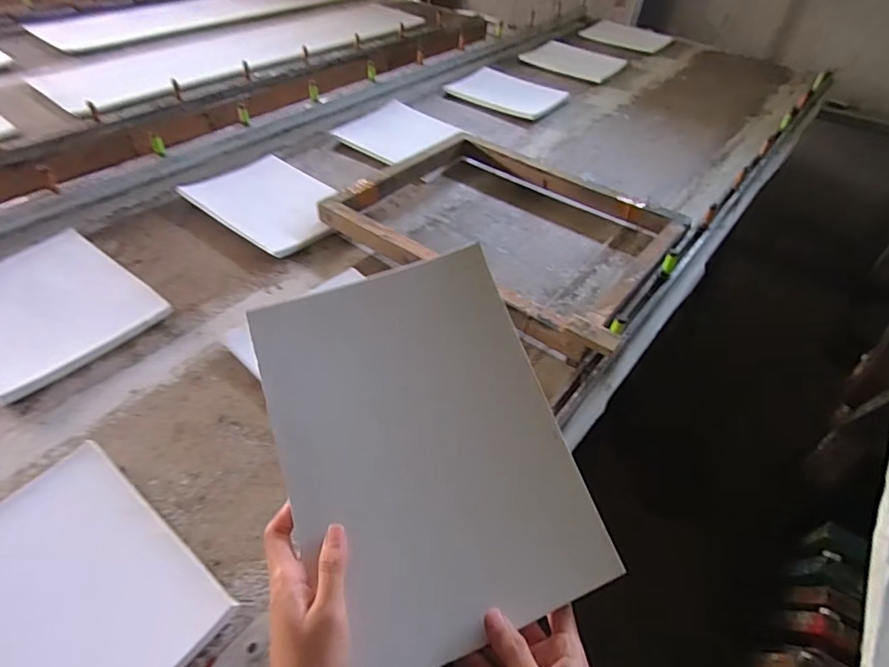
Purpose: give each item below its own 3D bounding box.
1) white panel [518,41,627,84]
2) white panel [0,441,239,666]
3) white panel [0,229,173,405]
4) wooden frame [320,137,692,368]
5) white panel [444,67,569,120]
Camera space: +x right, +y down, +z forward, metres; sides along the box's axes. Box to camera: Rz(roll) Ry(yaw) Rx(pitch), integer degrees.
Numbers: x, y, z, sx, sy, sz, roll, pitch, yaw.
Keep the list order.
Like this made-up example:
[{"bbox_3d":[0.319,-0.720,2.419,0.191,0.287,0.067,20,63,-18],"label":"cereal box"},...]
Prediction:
[{"bbox_3d":[0.391,-0.836,1.552,0.280,0.022,0.198,26,49,22],"label":"white panel"},{"bbox_3d":[-0.351,0.238,0.437,0.258,0.013,0.219,31,51,25],"label":"white panel"},{"bbox_3d":[-0.555,-0.039,0.705,0.283,0.020,0.214,30,50,24],"label":"white panel"},{"bbox_3d":[0.108,-0.187,0.862,0.517,0.057,0.400,29,50,24],"label":"wooden frame"},{"bbox_3d":[0.161,-0.638,1.339,0.283,0.018,0.196,31,51,25],"label":"white panel"}]

